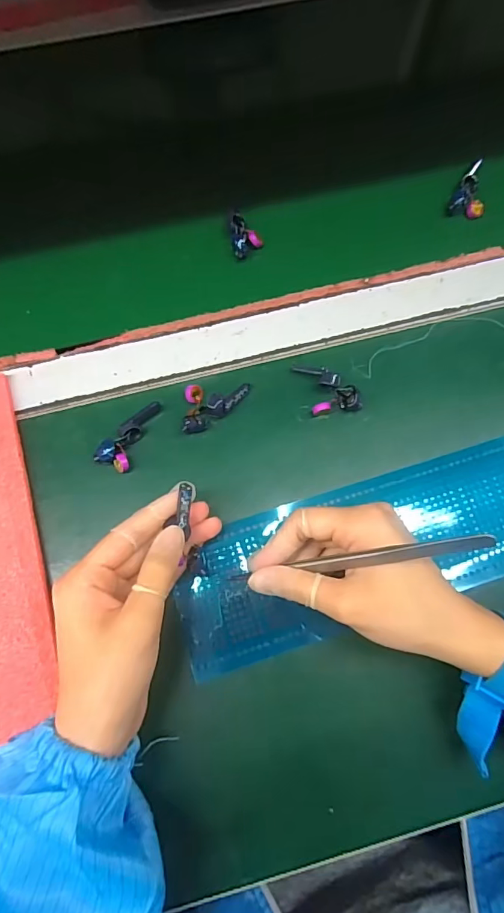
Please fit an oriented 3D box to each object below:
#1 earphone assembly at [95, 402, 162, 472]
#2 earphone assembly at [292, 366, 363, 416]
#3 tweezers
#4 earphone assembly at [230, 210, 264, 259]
[{"bbox_3d":[-0.082,-0.016,0.319,0.021,0.015,0.053,26,75,6],"label":"earphone assembly"},{"bbox_3d":[0.053,-0.050,0.327,0.033,0.013,0.045,-18,76,-7],"label":"earphone assembly"},{"bbox_3d":[0.048,0.057,0.256,0.150,0.008,0.007,-17,71,32],"label":"tweezers"},{"bbox_3d":[-0.004,-0.169,0.359,0.023,0.010,0.038,-2,75,-3],"label":"earphone assembly"}]

